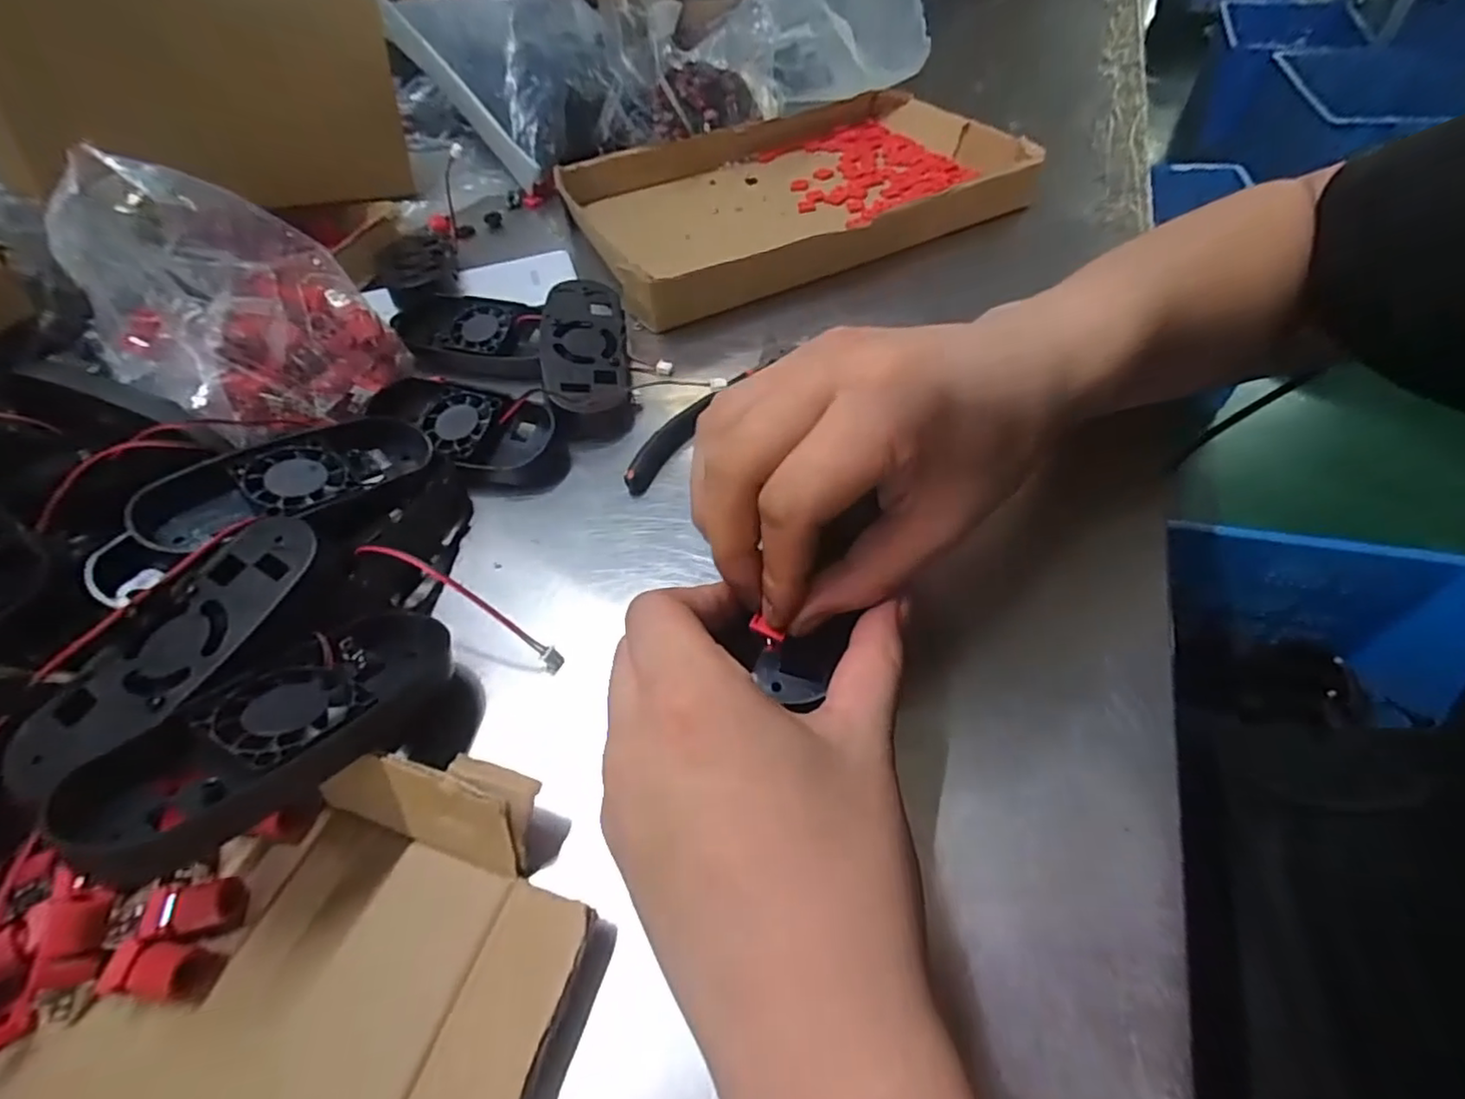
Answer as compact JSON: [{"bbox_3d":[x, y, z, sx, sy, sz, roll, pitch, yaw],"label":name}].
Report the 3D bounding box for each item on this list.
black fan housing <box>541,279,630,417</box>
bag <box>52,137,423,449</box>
[{"bbox_3d":[-0.086,-0.119,0.374,0.046,0.020,0.105,-7,52,-6],"label":"black fan housing"},{"bbox_3d":[-0.250,-0.128,0.326,0.098,0.116,0.122,27,58,25],"label":"bag"}]

